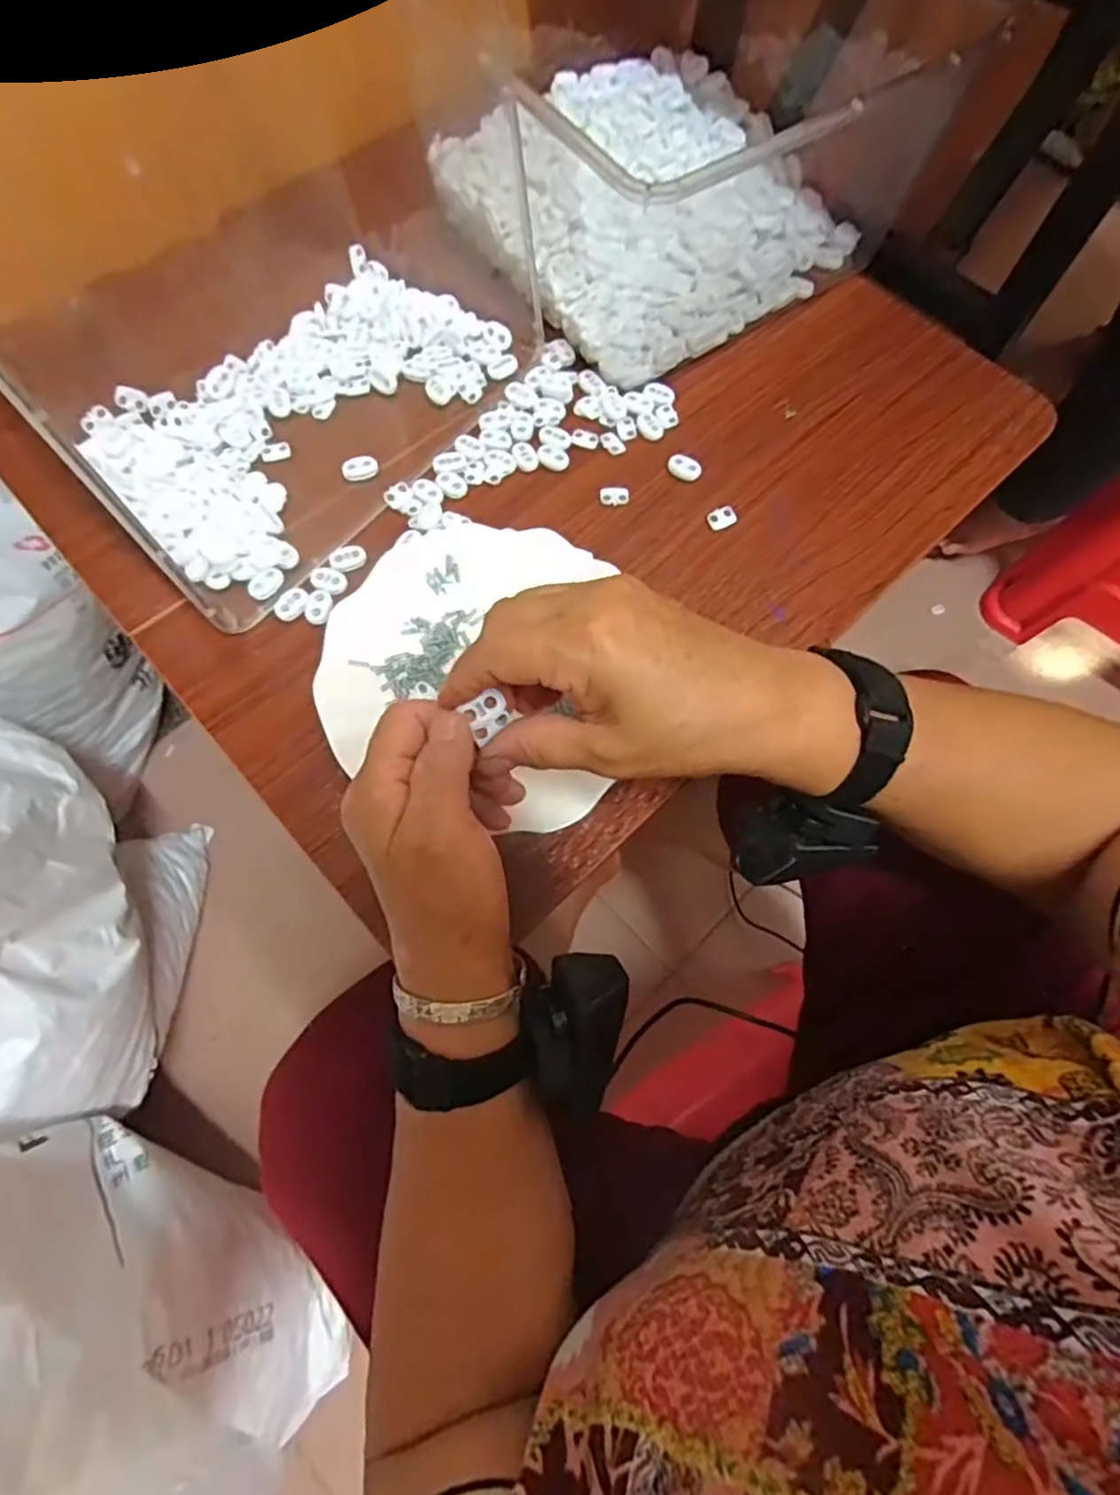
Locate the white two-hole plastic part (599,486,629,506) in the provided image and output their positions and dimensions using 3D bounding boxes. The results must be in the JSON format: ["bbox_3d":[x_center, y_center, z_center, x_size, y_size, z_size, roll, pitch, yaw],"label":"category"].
[{"bbox_3d":[0.036,-0.165,0.446,0.019,0.004,0.013,2,69,-1],"label":"white two-hole plastic part"}]

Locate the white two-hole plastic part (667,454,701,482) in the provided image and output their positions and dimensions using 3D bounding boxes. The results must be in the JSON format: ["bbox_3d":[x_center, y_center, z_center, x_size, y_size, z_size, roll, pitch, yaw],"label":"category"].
[{"bbox_3d":[0.083,-0.186,0.453,0.023,0.005,0.016,33,72,10],"label":"white two-hole plastic part"}]

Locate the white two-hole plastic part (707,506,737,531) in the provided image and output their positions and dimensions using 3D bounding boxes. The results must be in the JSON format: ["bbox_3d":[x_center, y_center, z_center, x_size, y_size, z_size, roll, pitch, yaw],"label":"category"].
[{"bbox_3d":[0.105,-0.148,0.441,0.018,0.005,0.013,-18,71,-9],"label":"white two-hole plastic part"}]

